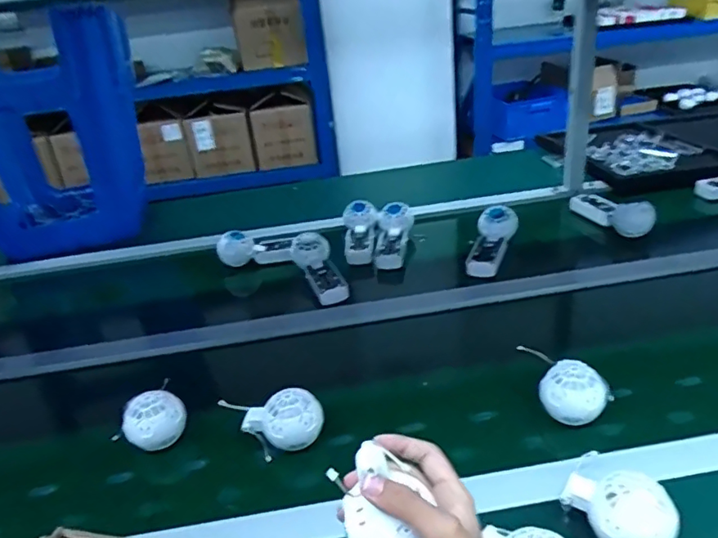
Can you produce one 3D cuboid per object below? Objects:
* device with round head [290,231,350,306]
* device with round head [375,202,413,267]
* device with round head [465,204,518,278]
[{"bbox_3d":[-0.069,0.002,0.933,0.073,0.056,0.174,-11,33,-10],"label":"device with round head"},{"bbox_3d":[0.062,-0.068,0.973,0.065,0.052,0.146,-1,33,6],"label":"device with round head"},{"bbox_3d":[0.216,-0.039,0.916,0.063,0.042,0.163,11,49,24],"label":"device with round head"}]

